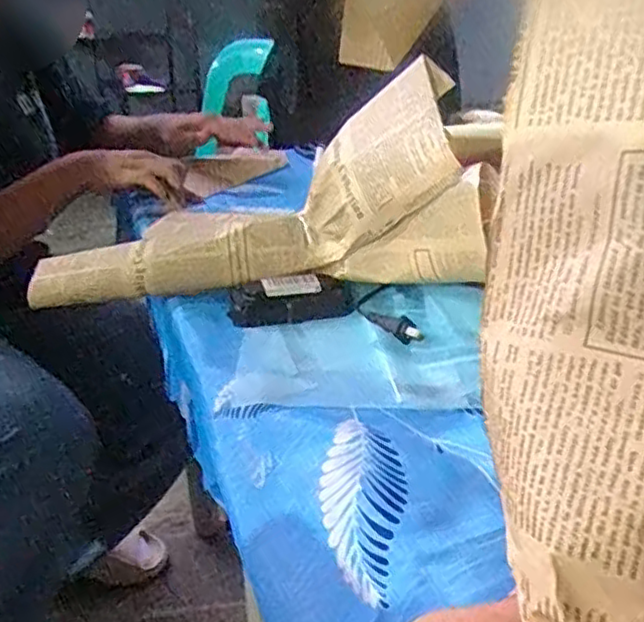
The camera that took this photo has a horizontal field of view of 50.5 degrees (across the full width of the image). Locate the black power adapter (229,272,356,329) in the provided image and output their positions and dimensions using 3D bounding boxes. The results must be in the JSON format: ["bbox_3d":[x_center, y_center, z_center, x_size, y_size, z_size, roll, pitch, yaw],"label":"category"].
[{"bbox_3d":[-0.027,-0.010,0.600,0.103,0.026,0.040,-8,29,-17],"label":"black power adapter"}]

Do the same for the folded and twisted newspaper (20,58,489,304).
[{"bbox_3d":[-0.067,-0.073,0.601,0.404,0.152,0.083,-14,24,17],"label":"folded and twisted newspaper"}]

